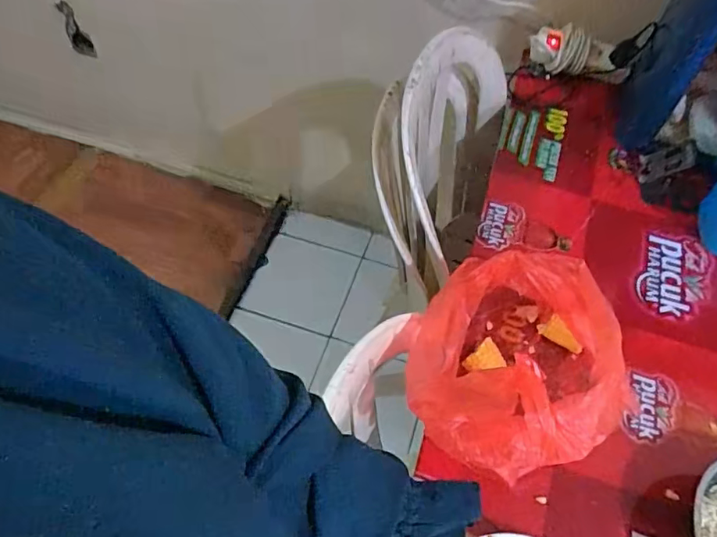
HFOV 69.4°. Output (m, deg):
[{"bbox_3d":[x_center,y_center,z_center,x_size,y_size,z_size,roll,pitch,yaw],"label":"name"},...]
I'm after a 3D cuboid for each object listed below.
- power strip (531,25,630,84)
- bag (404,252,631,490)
[{"bbox_3d":[0.401,-0.394,0.938,0.172,0.073,0.066,19,58,9],"label":"power strip"},{"bbox_3d":[0.169,0.097,0.575,0.201,0.194,0.262,20,58,11],"label":"bag"}]

